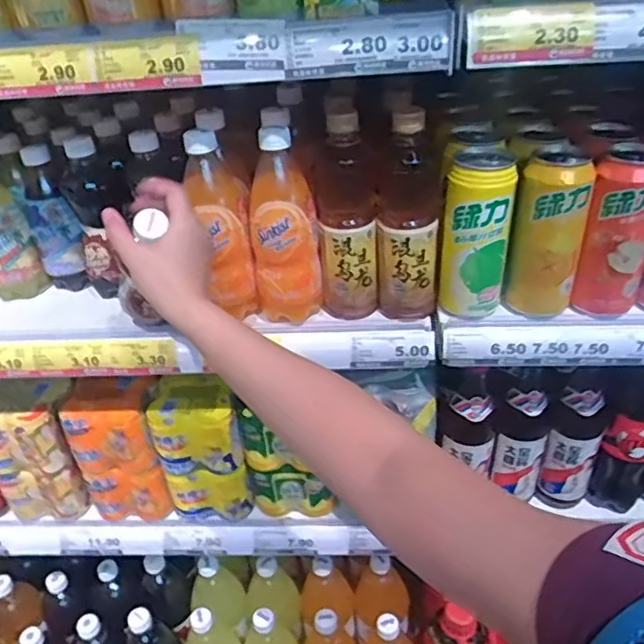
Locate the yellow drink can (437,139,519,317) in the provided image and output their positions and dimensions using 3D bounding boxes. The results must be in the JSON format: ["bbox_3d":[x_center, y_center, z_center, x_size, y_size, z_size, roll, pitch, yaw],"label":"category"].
[{"bbox_3d":[0.156,-0.088,0.610,0.067,0.160,0.063,6,35,15],"label":"yellow drink can"}]

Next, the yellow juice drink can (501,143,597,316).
[{"bbox_3d":[0.225,-0.086,0.597,0.065,0.159,0.055,12,37,23],"label":"yellow juice drink can"}]

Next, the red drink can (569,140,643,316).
[{"bbox_3d":[0.294,-0.085,0.596,0.062,0.167,0.060,12,37,24],"label":"red drink can"}]

